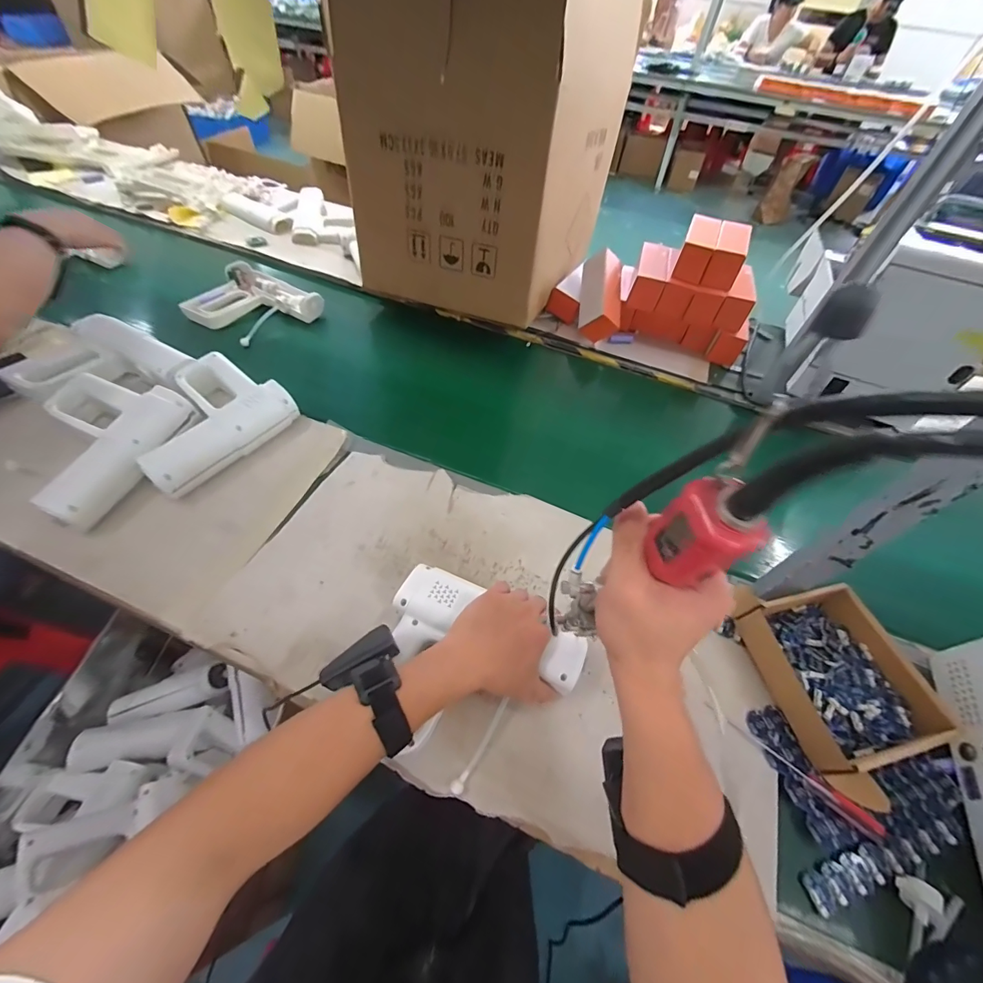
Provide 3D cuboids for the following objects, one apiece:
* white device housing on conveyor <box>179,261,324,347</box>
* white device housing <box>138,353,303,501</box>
[{"bbox_3d":[-0.493,-0.381,0.848,0.214,0.058,0.219,-38,65,-27],"label":"white device housing on conveyor"},{"bbox_3d":[-0.427,-0.105,0.624,0.194,0.064,0.210,34,58,19],"label":"white device housing"}]

